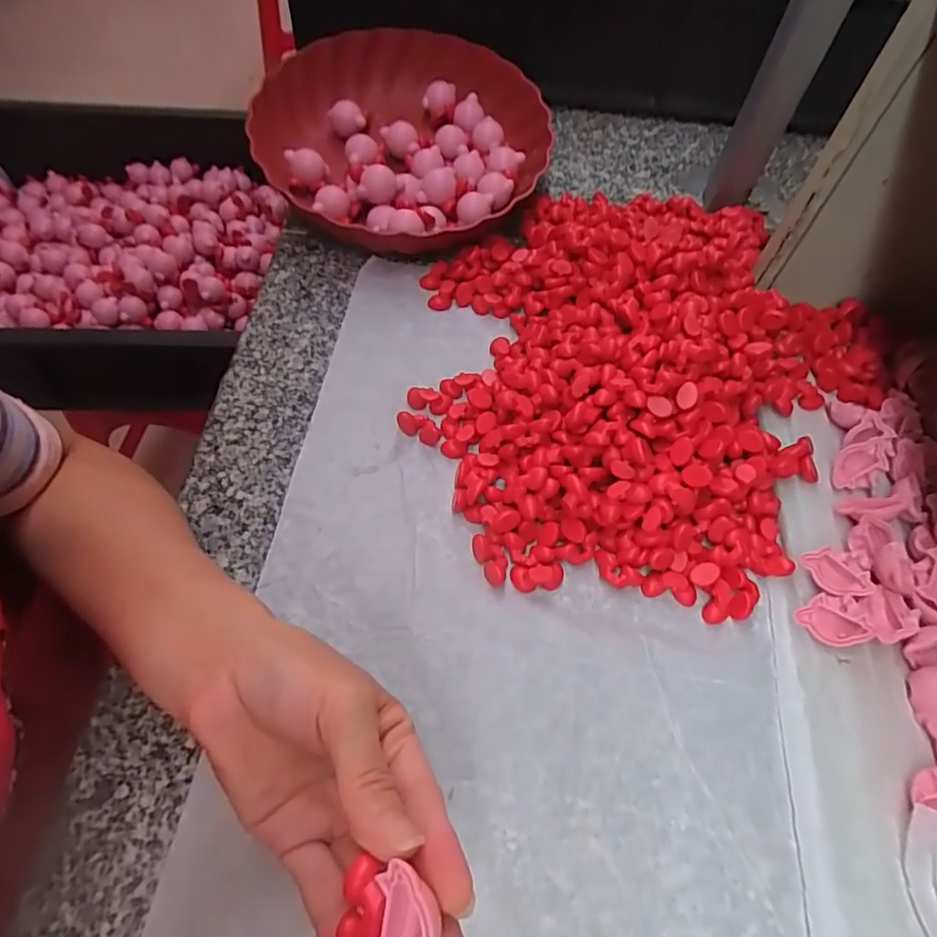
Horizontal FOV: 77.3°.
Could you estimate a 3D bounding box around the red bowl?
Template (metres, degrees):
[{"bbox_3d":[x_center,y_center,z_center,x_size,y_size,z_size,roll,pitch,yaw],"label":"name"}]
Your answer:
[{"bbox_3d":[-0.063,-0.279,0.498,0.243,0.058,0.235,1,61,-3],"label":"red bowl"}]

